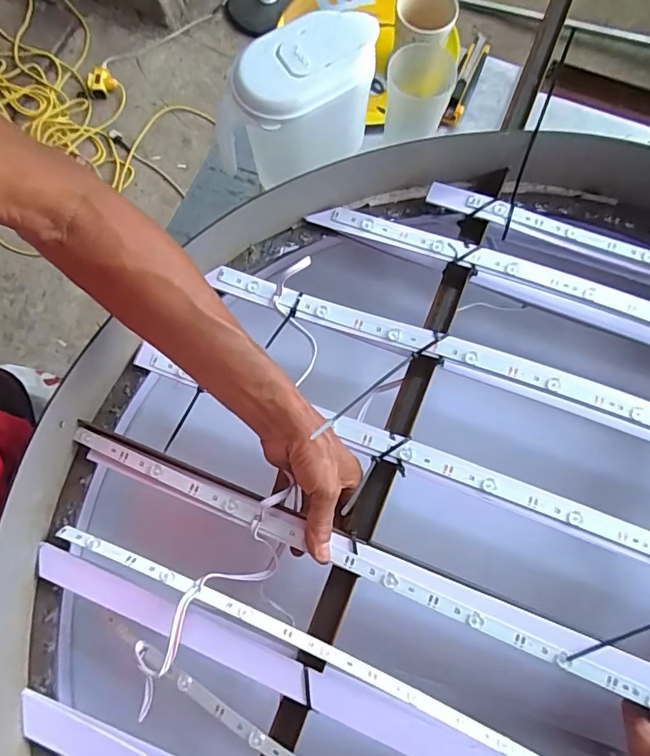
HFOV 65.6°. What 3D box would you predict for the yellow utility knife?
[{"bbox_3d":[0.186,-0.394,0.672,0.029,0.026,0.153,22,77,7],"label":"yellow utility knife"}]

